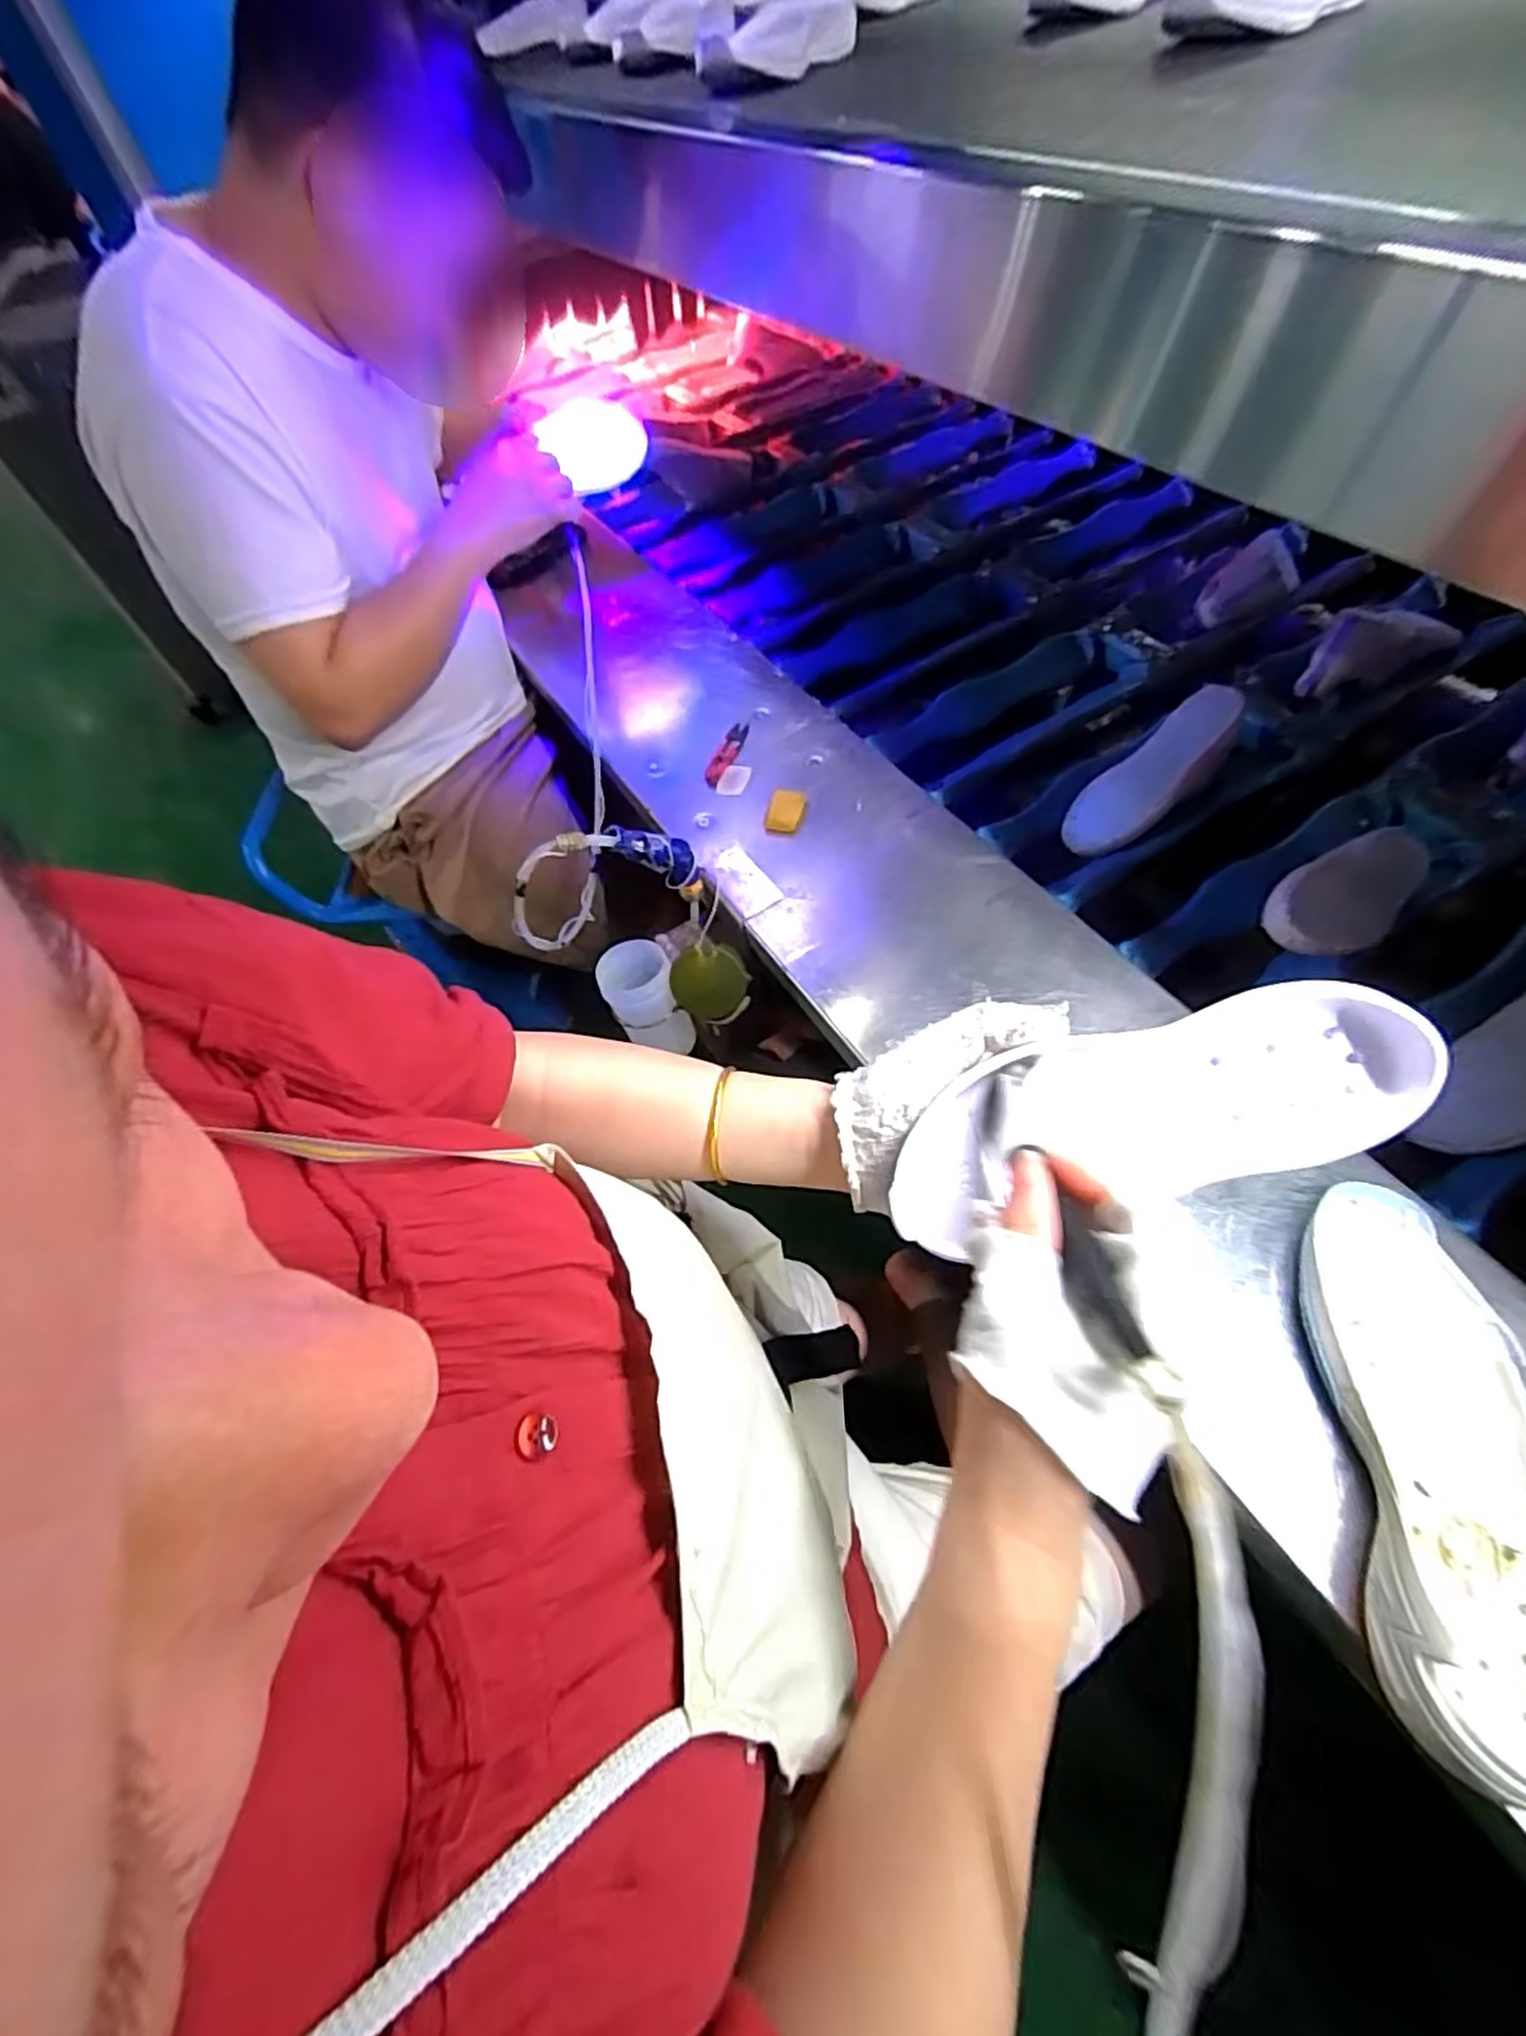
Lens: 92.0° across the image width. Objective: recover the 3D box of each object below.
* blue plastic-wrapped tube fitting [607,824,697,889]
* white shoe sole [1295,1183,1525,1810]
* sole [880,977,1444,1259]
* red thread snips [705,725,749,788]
[{"bbox_3d":[-0.088,-0.142,0.648,0.028,0.120,0.039,34,98,24],"label":"blue plastic-wrapped tube fitting"},{"bbox_3d":[0.370,0.230,0.405,0.104,0.048,0.282,4,59,11],"label":"white shoe sole"},{"bbox_3d":[0.164,0.041,0.323,0.217,0.034,0.070,-18,55,8],"label":"sole"},{"bbox_3d":[-0.039,-0.291,0.817,0.023,0.011,0.107,12,61,16],"label":"red thread snips"}]

